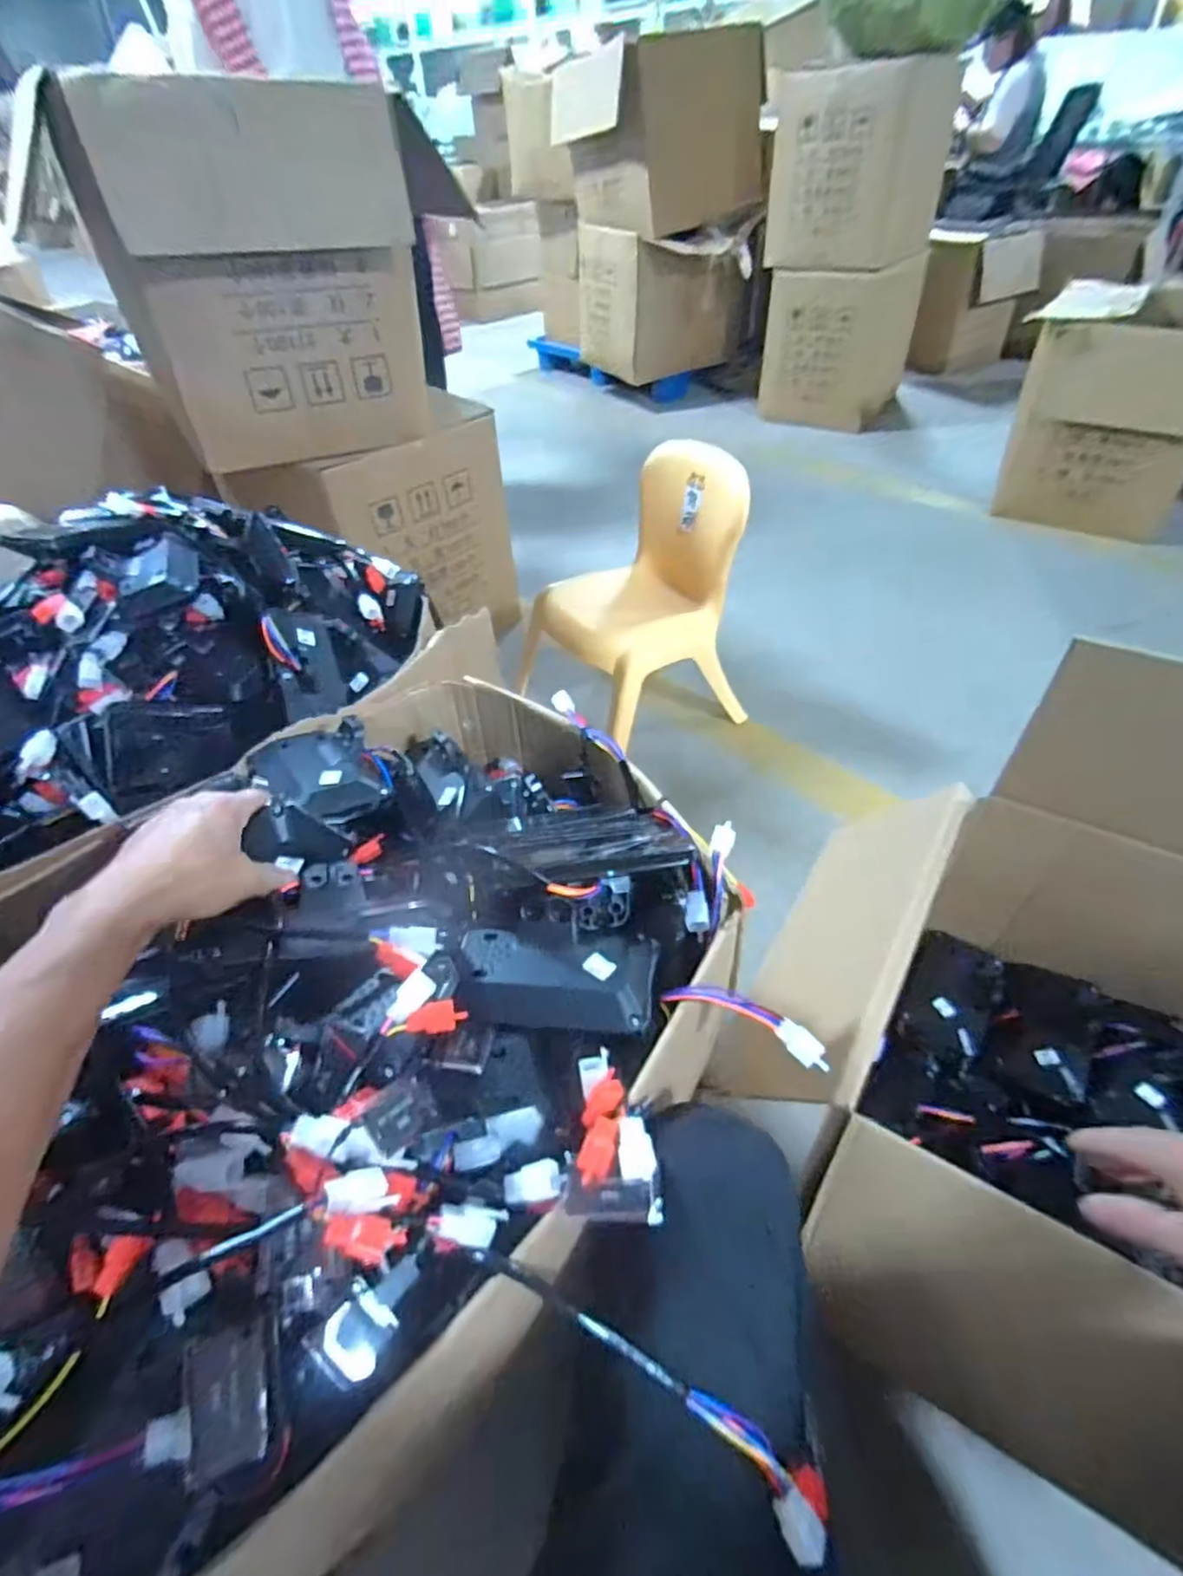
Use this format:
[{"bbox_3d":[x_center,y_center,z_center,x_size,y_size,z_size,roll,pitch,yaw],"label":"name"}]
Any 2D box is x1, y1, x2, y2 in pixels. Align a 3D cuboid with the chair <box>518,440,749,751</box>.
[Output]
[{"bbox_3d":[0.085,-0.355,1.294,0.361,0.454,0.389,-26,49,-16],"label":"chair"}]

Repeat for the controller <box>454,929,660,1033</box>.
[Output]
[{"bbox_3d":[-0.025,0.137,0.488,0.140,0.028,0.068,-1,47,6],"label":"controller"}]

